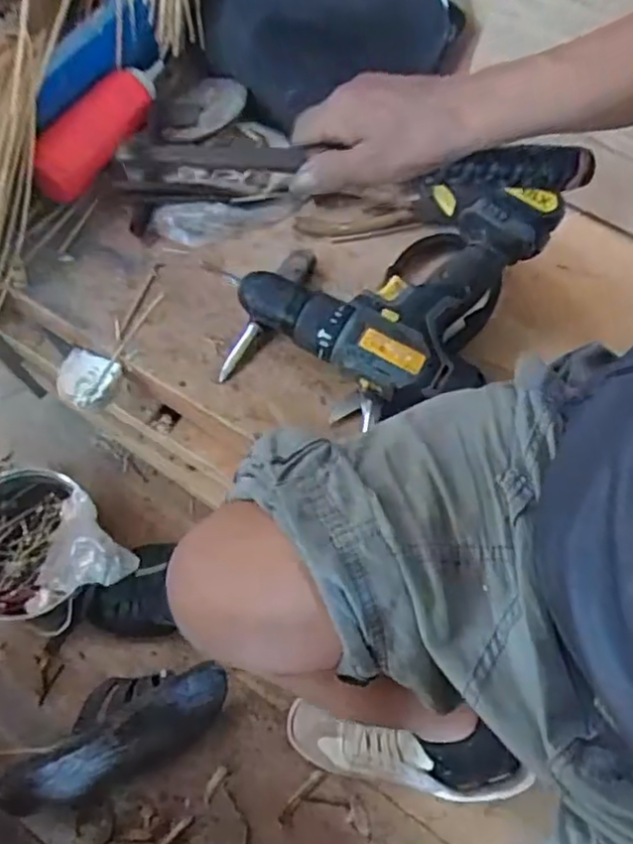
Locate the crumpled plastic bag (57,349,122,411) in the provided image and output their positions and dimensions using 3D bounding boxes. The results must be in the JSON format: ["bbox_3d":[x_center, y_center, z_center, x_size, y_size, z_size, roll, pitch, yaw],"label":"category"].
[{"bbox_3d":[-0.204,-0.036,0.570,0.058,0.018,0.048,21,72,7],"label":"crumpled plastic bag"}]

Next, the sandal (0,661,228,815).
[{"bbox_3d":[-0.207,0.323,0.675,0.241,0.093,0.096,-22,72,-8],"label":"sandal"}]

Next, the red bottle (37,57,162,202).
[{"bbox_3d":[-0.197,-0.282,0.606,0.046,0.041,0.181,33,73,11],"label":"red bottle"}]

